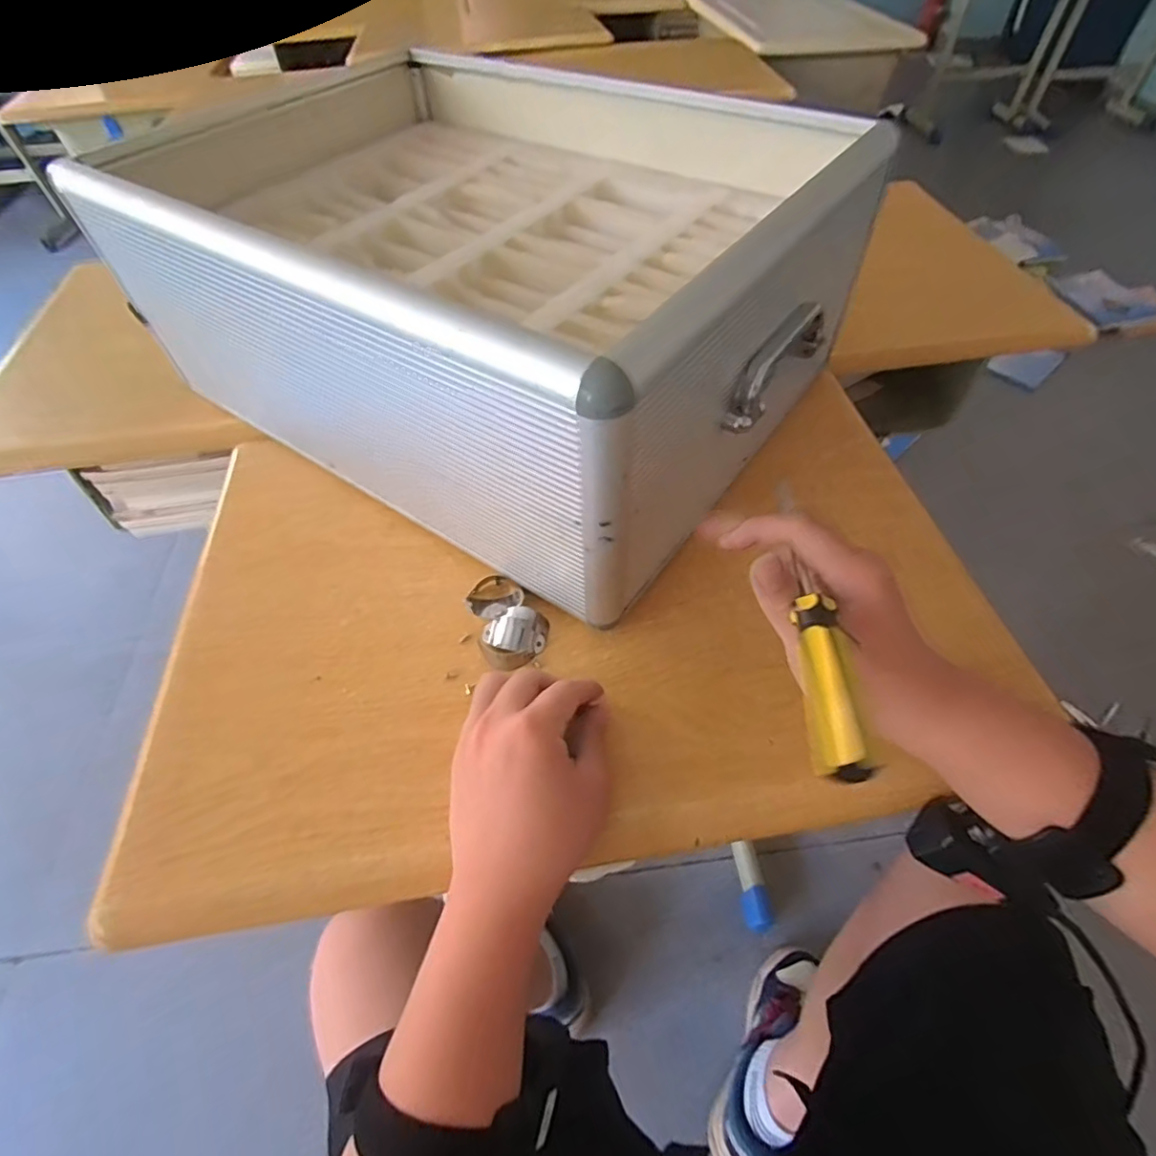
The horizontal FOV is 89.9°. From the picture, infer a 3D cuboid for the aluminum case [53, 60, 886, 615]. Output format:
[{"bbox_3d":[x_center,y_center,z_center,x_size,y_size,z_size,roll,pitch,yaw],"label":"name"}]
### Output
[{"bbox_3d":[-0.114,-0.278,0.515,0.621,0.208,0.381,30,59,20],"label":"aluminum case"}]

